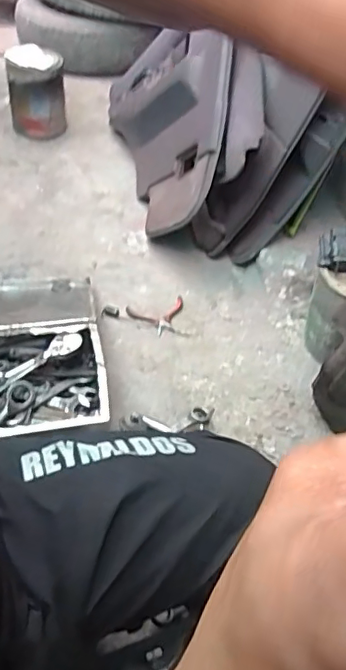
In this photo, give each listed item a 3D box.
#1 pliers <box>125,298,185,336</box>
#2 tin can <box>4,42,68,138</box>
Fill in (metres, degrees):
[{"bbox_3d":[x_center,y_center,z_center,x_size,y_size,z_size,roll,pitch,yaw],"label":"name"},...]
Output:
[{"bbox_3d":[-0.026,-0.036,1.167,0.122,0.008,0.094,-12,46,-17],"label":"pliers"},{"bbox_3d":[-0.410,-0.727,1.693,0.163,0.214,0.157,-5,44,-10],"label":"tin can"}]

